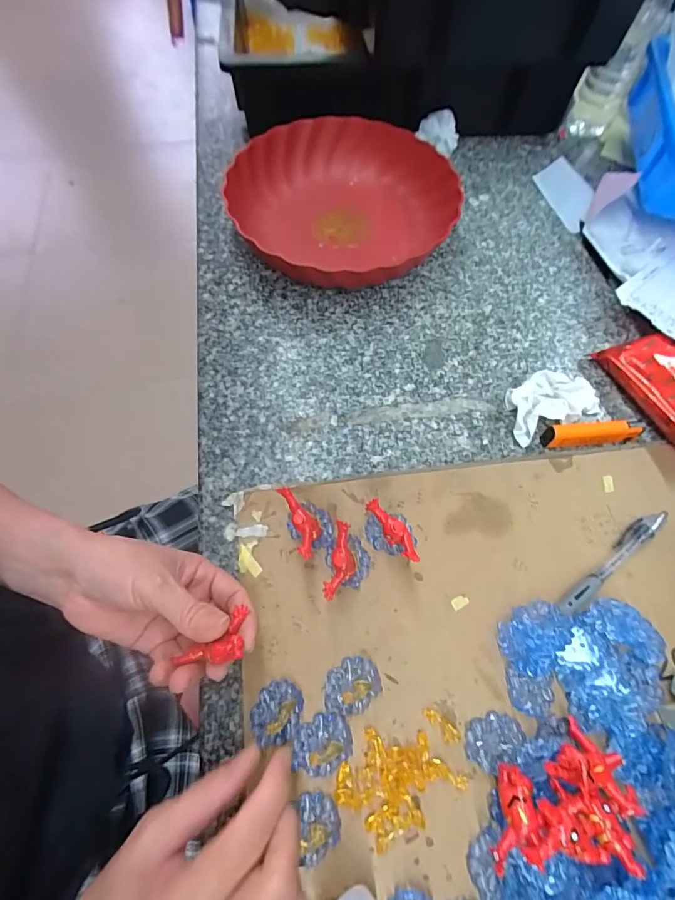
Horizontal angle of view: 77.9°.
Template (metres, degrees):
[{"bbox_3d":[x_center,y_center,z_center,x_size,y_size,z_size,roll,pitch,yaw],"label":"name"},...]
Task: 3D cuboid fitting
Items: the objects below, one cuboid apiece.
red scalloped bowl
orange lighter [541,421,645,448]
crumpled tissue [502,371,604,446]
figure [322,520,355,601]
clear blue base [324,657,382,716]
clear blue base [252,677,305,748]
[{"bbox_3d":[0.016,-0.277,0.467,0.223,0.060,0.230,0,64,1],"label":"red scalloped bowl"},{"bbox_3d":[0.221,-0.015,0.358,0.081,0.017,0.013,-4,64,-1],"label":"orange lighter"},{"bbox_3d":[0.188,-0.044,0.373,0.088,0.024,0.054,-22,65,-10],"label":"crumpled tissue"},{"bbox_3d":[0.003,0.080,0.288,0.017,0.052,0.047,12,65,7],"label":"figure"},{"bbox_3d":[0.009,0.157,0.276,0.038,0.009,0.030,-33,68,-14],"label":"clear blue base"},{"bbox_3d":[-0.039,0.170,0.269,0.030,0.010,0.036,21,66,11],"label":"clear blue base"}]

